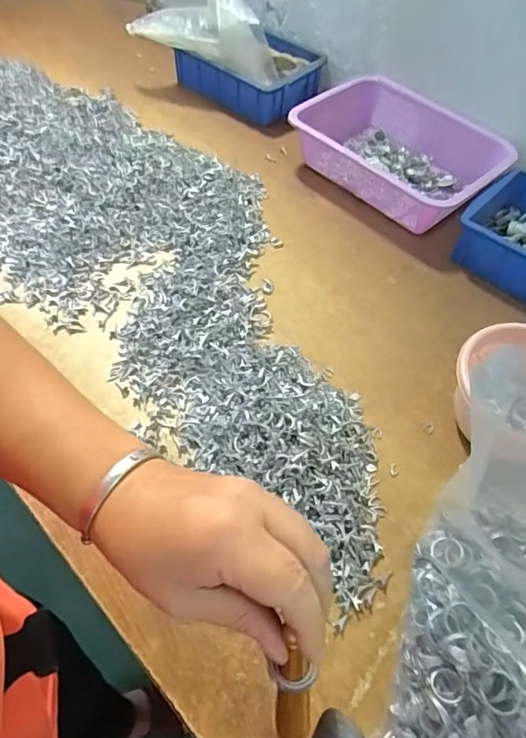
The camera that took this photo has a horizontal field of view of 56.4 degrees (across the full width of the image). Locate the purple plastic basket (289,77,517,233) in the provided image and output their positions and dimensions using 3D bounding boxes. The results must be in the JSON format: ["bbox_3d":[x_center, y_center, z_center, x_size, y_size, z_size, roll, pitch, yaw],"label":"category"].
[{"bbox_3d":[0.215,-0.349,0.780,0.314,0.077,0.213,38,61,20],"label":"purple plastic basket"}]

